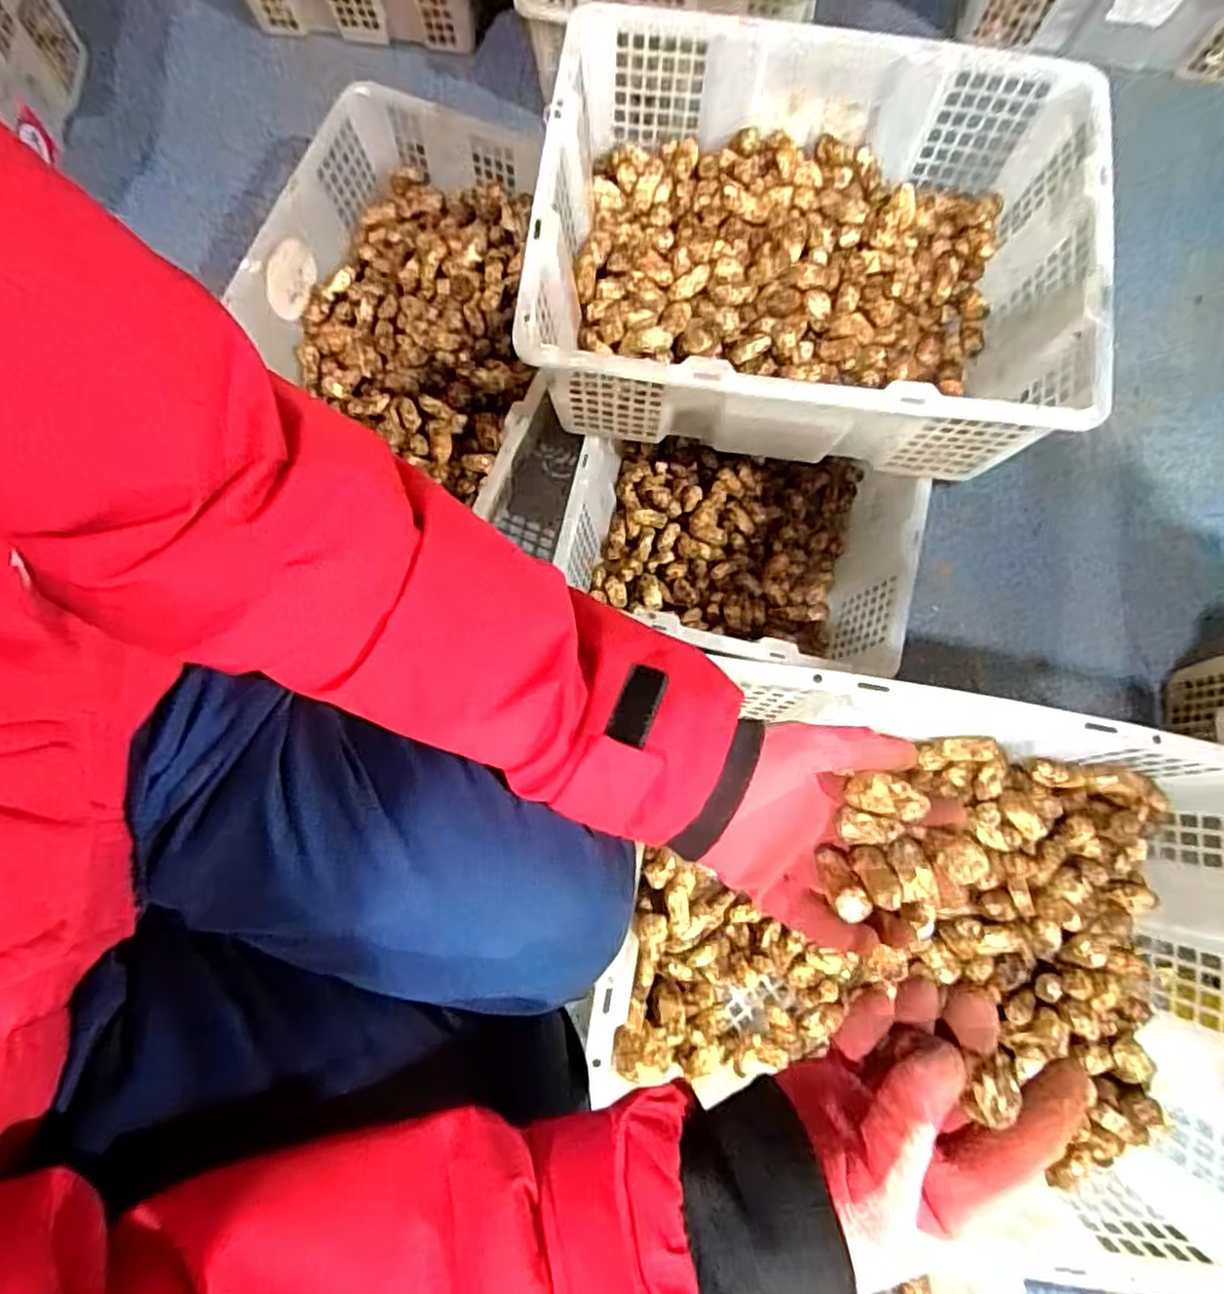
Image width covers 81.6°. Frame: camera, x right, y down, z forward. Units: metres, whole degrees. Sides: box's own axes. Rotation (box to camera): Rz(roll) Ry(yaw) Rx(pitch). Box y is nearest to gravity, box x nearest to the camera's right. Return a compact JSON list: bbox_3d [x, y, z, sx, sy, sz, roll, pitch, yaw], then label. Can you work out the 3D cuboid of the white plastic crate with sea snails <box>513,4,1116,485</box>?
[{"bbox_3d":[0.177,-0.373,0.668,0.477,0.141,0.377,6,79,0],"label":"white plastic crate with sea snails"}]

